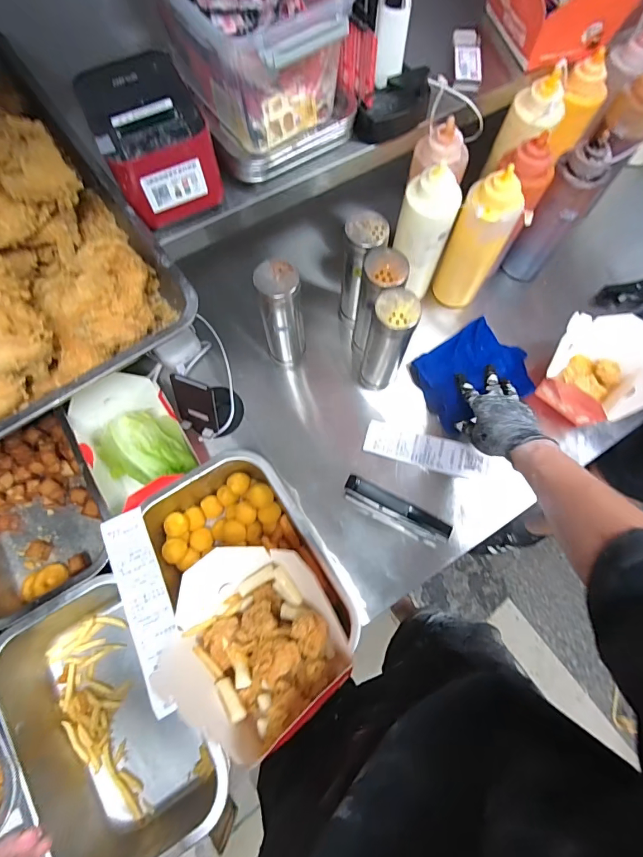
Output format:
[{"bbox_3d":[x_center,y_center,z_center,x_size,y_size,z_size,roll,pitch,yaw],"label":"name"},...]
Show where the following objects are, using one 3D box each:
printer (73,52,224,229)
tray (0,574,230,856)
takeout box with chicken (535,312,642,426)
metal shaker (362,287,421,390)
[{"bbox_3d":[-0.203,-0.345,0.515,0.111,0.096,0.151,-25,74,-9],"label":"printer"},{"bbox_3d":[-0.265,0.368,0.542,0.202,0.108,0.317,-36,76,-12],"label":"tray"},{"bbox_3d":[0.441,-0.085,0.687,0.151,0.121,0.159,29,74,8],"label":"takeout box with chicken"},{"bbox_3d":[0.100,-0.127,0.647,0.056,0.210,0.056,0,72,-1],"label":"metal shaker"}]

